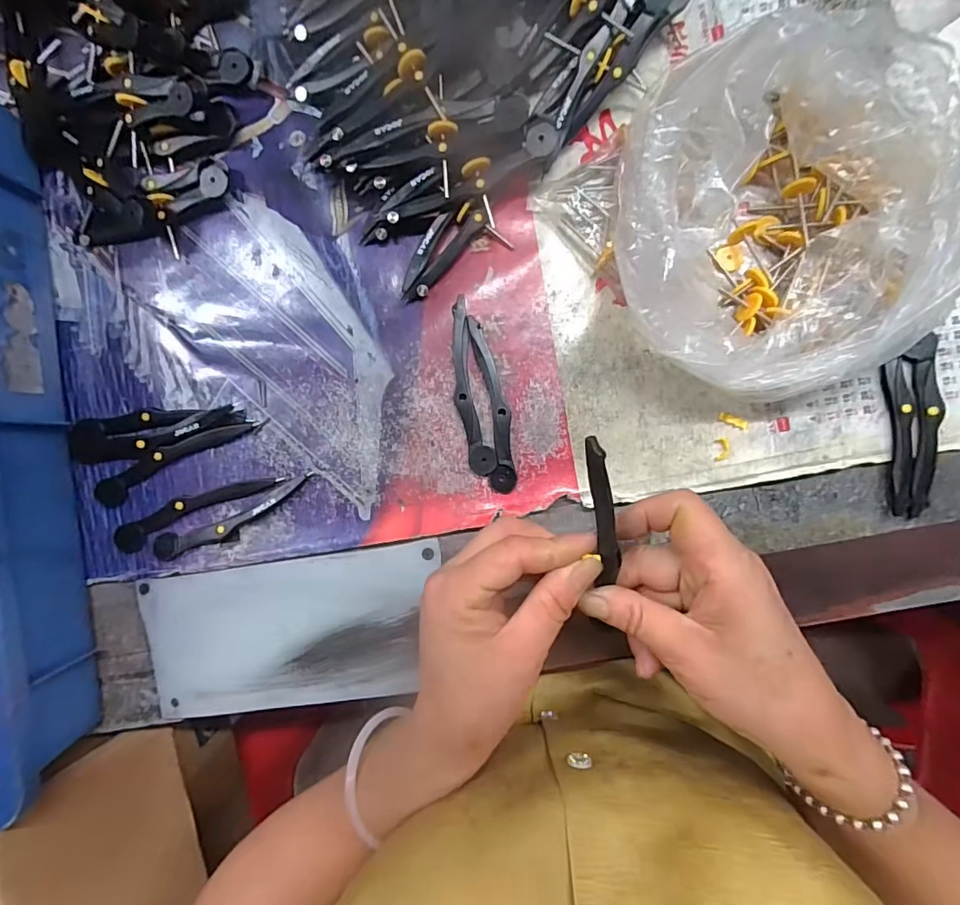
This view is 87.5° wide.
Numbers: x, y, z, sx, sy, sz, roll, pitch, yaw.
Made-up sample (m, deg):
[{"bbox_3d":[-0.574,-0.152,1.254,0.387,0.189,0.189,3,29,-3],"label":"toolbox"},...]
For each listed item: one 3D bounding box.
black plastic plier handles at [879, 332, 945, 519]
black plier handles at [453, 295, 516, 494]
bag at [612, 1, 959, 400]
[{"bbox_3d":[0.265,-0.015,0.307,0.029,0.008,0.106,-2,92,3],"label":"black plastic plier handles"},{"bbox_3d":[0.000,-0.035,0.321,0.030,0.007,0.122,-13,91,3],"label":"black plier handles"},{"bbox_3d":[0.160,-0.126,0.277,0.165,0.072,0.183,-5,92,3],"label":"bag"}]

